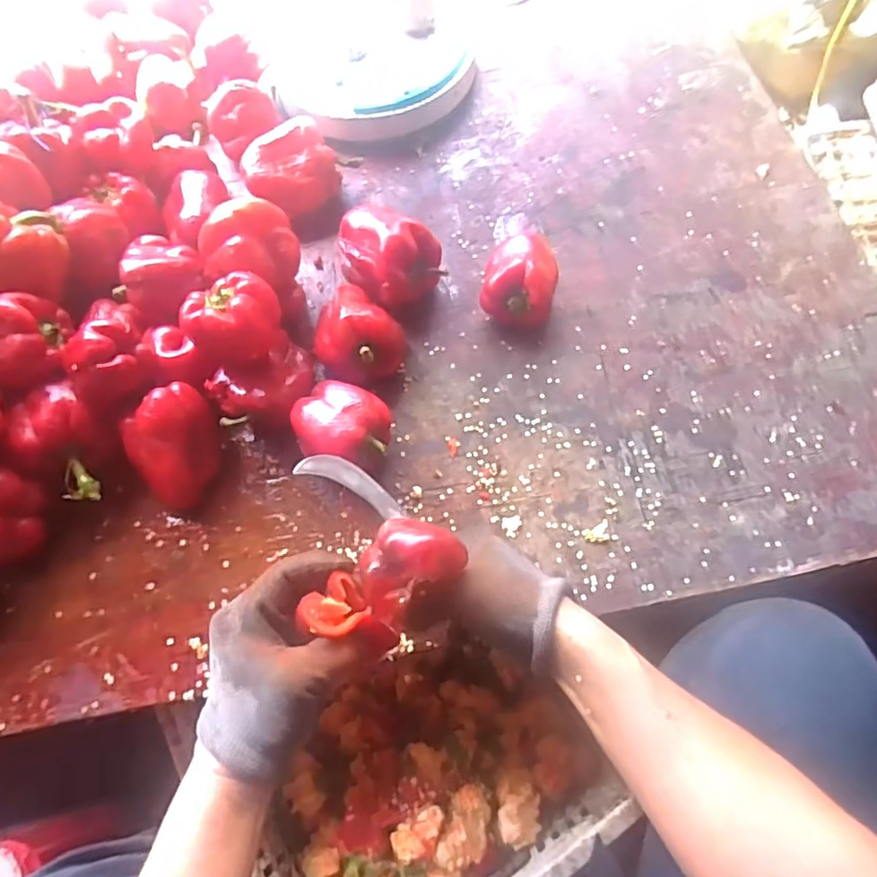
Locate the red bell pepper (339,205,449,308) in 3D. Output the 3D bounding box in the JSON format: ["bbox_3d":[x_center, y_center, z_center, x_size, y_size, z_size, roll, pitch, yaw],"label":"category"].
[{"bbox_3d":[-0.052,-0.178,0.578,0.079,0.085,0.100,-42,72,-14],"label":"red bell pepper"}]

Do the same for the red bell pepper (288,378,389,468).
[{"bbox_3d":[-0.084,-0.005,0.508,0.077,0.073,0.067,16,69,8],"label":"red bell pepper"}]

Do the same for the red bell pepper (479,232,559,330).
[{"bbox_3d":[0.081,-0.152,0.569,0.067,0.069,0.091,15,69,8],"label":"red bell pepper"}]

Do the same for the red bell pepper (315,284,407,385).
[{"bbox_3d":[-0.078,-0.092,0.548,0.094,0.073,0.078,41,74,18],"label":"red bell pepper"}]

